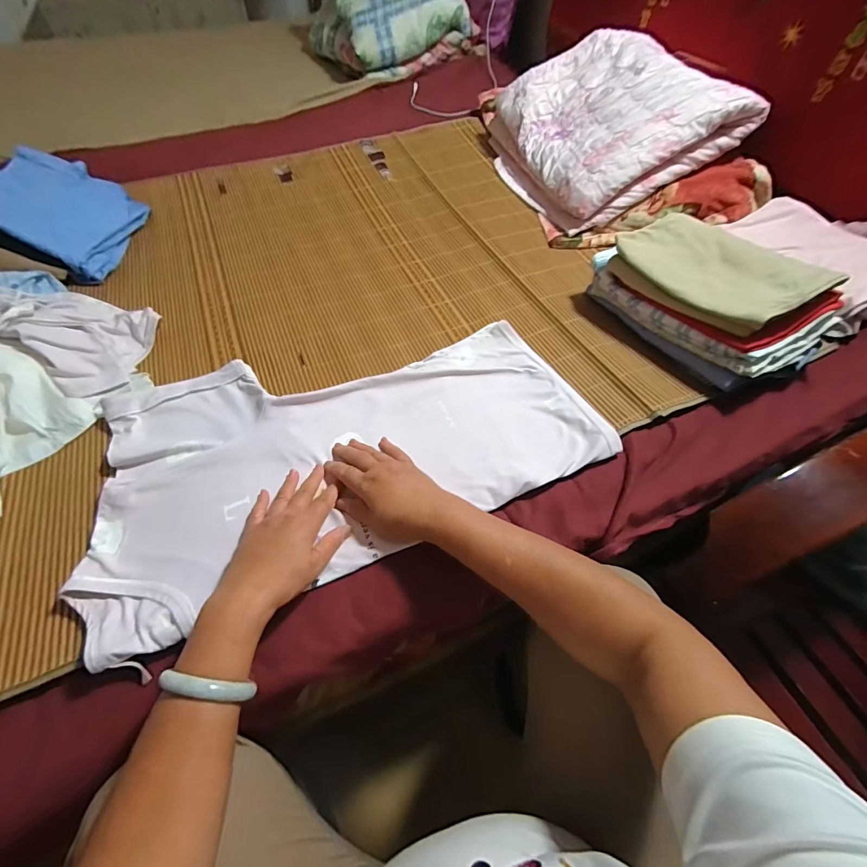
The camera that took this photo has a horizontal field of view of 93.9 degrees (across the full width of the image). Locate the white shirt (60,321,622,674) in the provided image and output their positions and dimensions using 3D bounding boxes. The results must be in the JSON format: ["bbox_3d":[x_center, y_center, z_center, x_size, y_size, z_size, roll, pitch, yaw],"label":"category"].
[{"bbox_3d":[-0.091,0.010,0.521,0.606,0.025,0.329,-14,57,-12],"label":"white shirt"}]

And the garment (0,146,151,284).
[{"bbox_3d":[-0.692,-0.421,0.755,0.280,0.035,0.254,28,47,-10],"label":"garment"}]

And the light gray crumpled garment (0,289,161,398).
[{"bbox_3d":[-0.573,-0.151,0.572,0.279,0.099,0.207,-5,57,-4],"label":"light gray crumpled garment"}]

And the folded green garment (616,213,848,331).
[{"bbox_3d":[0.405,-0.242,0.589,0.152,0.053,0.250,-29,62,-18],"label":"folded green garment"}]

